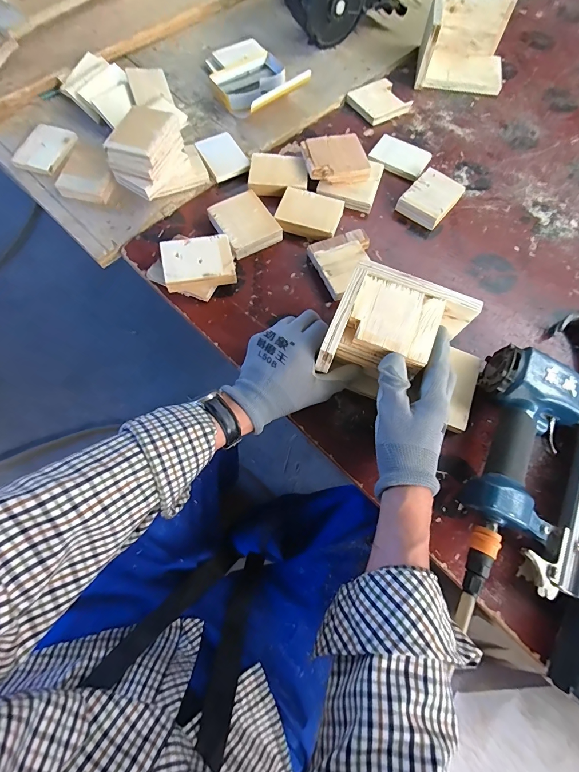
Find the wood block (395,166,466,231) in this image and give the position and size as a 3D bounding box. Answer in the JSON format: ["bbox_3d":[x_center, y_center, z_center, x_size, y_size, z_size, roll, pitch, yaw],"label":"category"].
[{"bbox_3d":[0.221,-0.294,0.536,0.070,0.023,0.094,36,74,12],"label":"wood block"}]

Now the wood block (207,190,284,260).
[{"bbox_3d":[-0.068,-0.241,0.508,0.079,0.029,0.096,-31,73,-11],"label":"wood block"}]

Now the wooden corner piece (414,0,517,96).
[{"bbox_3d":[0.324,-0.634,0.631,0.165,0.094,0.126,8,70,2],"label":"wooden corner piece"}]

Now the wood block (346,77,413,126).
[{"bbox_3d":[0.159,-0.510,0.610,0.095,0.010,0.089,-30,73,-11],"label":"wood block"}]

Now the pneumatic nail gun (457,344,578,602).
[{"bbox_3d":[0.270,0.088,0.373,0.174,0.065,0.221,32,73,11],"label":"pneumatic nail gun"}]

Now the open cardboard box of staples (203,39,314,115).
[{"bbox_3d":[-0.066,-0.555,0.609,0.129,0.046,0.194,-30,73,-11],"label":"open cardboard box of staples"}]

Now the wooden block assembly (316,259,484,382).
[{"bbox_3d":[0.120,-0.056,0.381,0.139,0.059,0.120,20,71,7],"label":"wooden block assembly"}]

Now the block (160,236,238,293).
[{"bbox_3d":[-0.122,-0.166,0.457,0.091,0.016,0.069,-12,76,-8],"label":"block"}]

